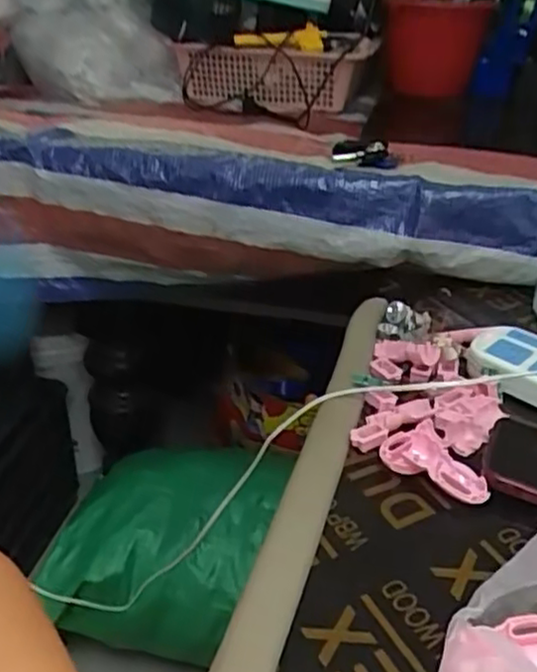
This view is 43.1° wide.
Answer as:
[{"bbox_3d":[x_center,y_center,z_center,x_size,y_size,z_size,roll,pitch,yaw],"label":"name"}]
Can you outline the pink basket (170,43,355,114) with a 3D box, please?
[{"bbox_3d":[-0.002,-0.400,1.057,0.297,0.096,0.092,21,37,28],"label":"pink basket"}]

